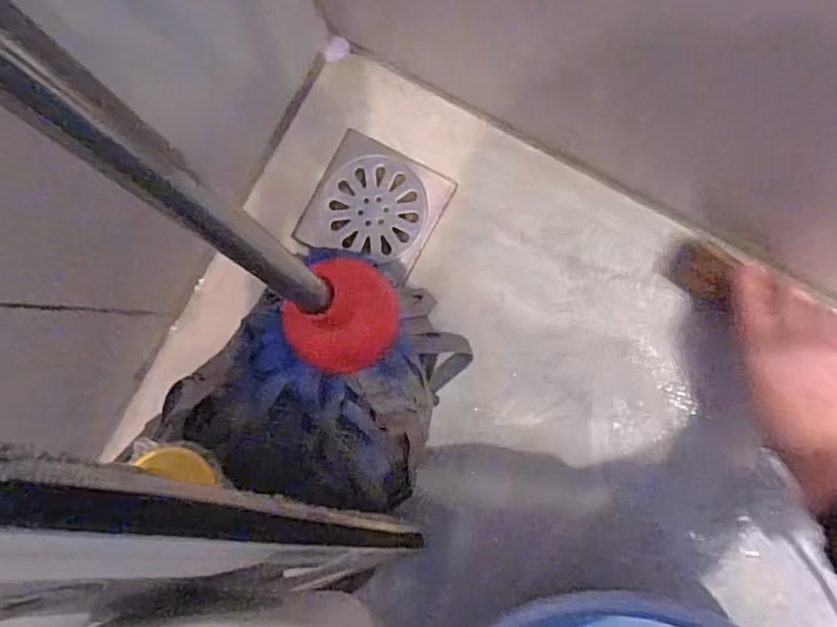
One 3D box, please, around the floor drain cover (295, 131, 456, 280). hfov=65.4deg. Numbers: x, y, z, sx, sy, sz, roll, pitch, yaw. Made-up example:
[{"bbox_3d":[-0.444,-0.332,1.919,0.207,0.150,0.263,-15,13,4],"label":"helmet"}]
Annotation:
[{"bbox_3d":[-0.035,-0.084,0.518,0.098,0.008,0.094,28,94,8],"label":"floor drain cover"}]

